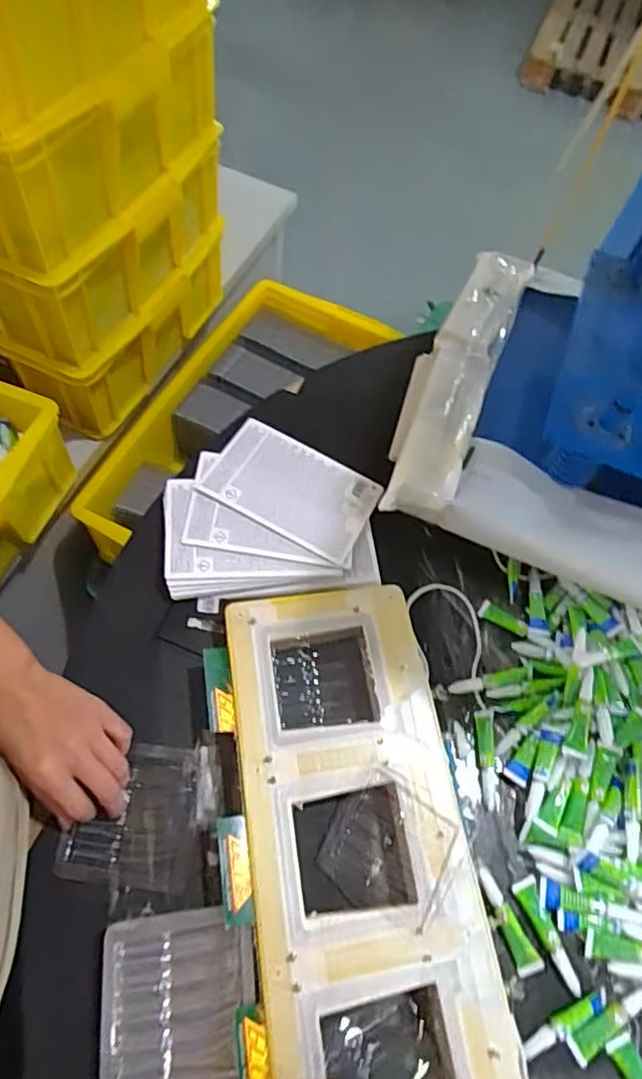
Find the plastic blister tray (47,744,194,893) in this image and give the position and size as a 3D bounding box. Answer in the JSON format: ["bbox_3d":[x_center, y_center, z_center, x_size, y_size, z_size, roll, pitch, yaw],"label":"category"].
[{"bbox_3d":[-0.154,0.222,0.488,0.090,0.022,0.104,10,63,1],"label":"plastic blister tray"}]

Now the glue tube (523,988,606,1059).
[{"bbox_3d":[0.183,0.362,0.449,0.076,0.007,0.014,-20,67,-18],"label":"glue tube"}]

